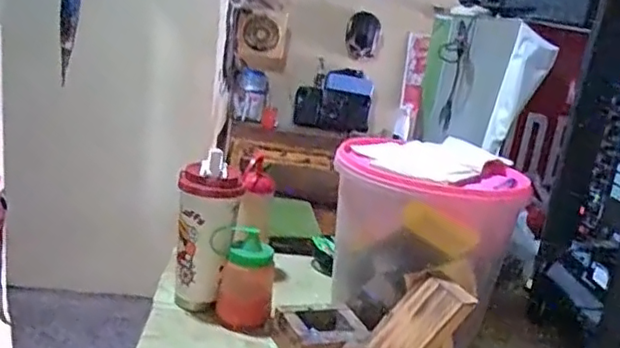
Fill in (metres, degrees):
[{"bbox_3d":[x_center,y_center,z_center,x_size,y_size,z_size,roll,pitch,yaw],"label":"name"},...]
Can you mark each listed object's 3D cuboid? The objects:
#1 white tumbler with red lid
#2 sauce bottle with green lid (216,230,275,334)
[{"bbox_3d":[-0.142,0.079,0.863,0.081,0.191,0.077,1,16,-19],"label":"white tumbler with red lid"},{"bbox_3d":[-0.085,0.139,0.836,0.068,0.120,0.058,6,15,-5],"label":"sauce bottle with green lid"}]

